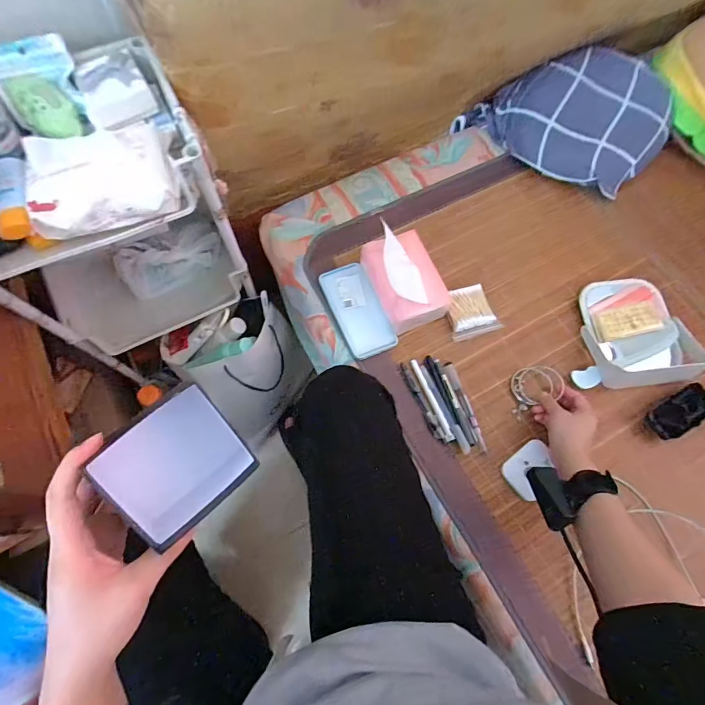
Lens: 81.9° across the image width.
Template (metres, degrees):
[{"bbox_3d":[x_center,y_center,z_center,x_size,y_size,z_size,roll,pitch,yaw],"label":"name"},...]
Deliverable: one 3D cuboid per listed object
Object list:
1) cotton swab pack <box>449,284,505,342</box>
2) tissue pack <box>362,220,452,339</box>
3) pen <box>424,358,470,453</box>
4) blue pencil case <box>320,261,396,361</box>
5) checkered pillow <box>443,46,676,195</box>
[{"bbox_3d":[0.198,-0.068,0.680,0.080,0.016,0.086,-13,70,-7],"label":"cotton swab pack"},{"bbox_3d":[0.088,-0.123,0.648,0.104,0.105,0.149,-18,71,-9],"label":"tissue pack"},{"bbox_3d":[0.146,0.078,0.629,0.014,0.007,0.160,-16,70,-8],"label":"pen"},{"bbox_3d":[0.008,-0.073,0.675,0.076,0.014,0.164,-22,71,-10],"label":"blue pencil case"},{"bbox_3d":[0.431,-0.473,0.797,0.337,0.108,0.251,38,72,12],"label":"checkered pillow"}]

